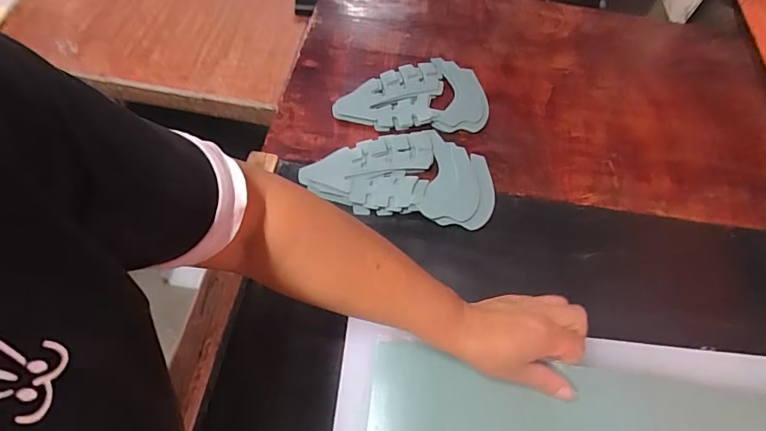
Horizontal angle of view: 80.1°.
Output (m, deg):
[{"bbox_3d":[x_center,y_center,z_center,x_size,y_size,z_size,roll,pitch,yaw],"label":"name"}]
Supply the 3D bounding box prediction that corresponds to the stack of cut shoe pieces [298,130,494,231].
[{"bbox_3d":[0.021,-0.054,0.542,0.213,0.018,0.135,8,58,-1],"label":"stack of cut shoe pieces"}]

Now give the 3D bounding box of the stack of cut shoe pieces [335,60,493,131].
[{"bbox_3d":[0.036,-0.160,0.613,0.196,0.011,0.122,-4,59,-9],"label":"stack of cut shoe pieces"}]

